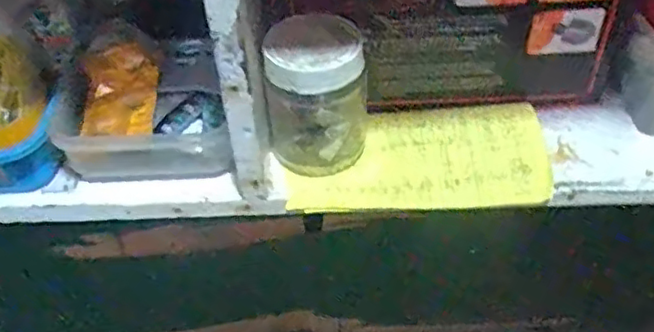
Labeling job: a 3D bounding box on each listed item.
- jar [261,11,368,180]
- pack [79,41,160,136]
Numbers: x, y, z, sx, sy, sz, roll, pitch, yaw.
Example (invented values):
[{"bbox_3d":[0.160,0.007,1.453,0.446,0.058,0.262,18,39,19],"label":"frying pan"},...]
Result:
[{"bbox_3d":[-0.007,-0.052,0.483,0.072,0.107,0.068,-2,44,2],"label":"jar"},{"bbox_3d":[-0.162,-0.059,0.508,0.061,0.027,0.094,-7,44,-4],"label":"pack"}]

